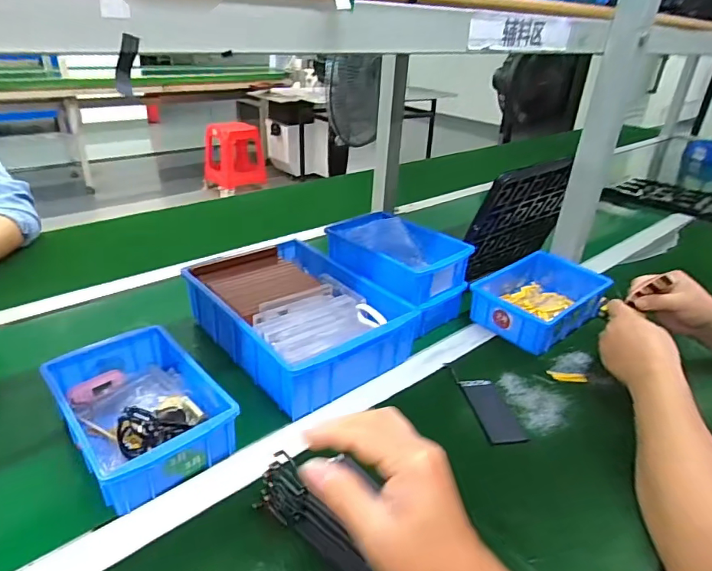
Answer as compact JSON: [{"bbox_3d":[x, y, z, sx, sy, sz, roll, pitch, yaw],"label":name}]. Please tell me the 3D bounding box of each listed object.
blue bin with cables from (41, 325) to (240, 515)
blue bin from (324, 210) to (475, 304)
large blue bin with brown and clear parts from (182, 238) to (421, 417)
[{"bbox_3d":[-0.233,0.129,0.515,0.129,0.058,0.206,-22,38,-38],"label":"blue bin with cables"},{"bbox_3d":[0.060,-0.051,0.739,0.122,0.069,0.191,-23,39,-40],"label":"blue bin"},{"bbox_3d":[-0.083,0.041,0.683,0.215,0.090,0.292,-20,36,-36],"label":"large blue bin with brown and clear parts"}]

